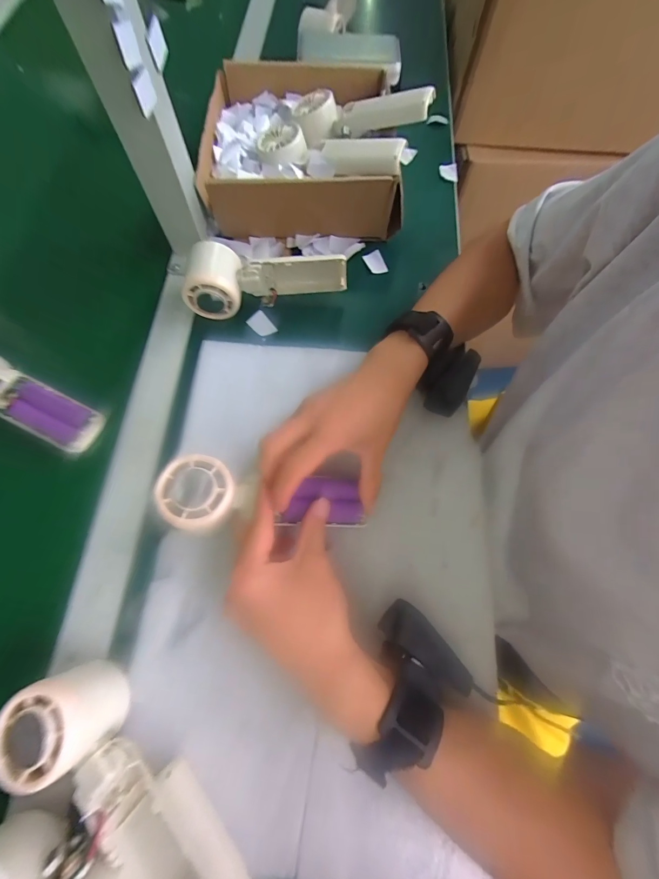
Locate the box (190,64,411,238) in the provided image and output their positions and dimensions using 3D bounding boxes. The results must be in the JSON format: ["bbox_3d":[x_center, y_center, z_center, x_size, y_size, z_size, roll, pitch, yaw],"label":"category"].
[{"bbox_3d":[-0.036,-0.352,0.425,0.211,0.074,0.227,-3,71,-4],"label":"box"}]

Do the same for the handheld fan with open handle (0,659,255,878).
[{"bbox_3d":[-0.126,0.234,0.219,0.196,0.042,0.062,42,74,11],"label":"handheld fan with open handle"}]

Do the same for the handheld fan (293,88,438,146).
[{"bbox_3d":[0.034,-0.364,0.399,0.151,0.035,0.049,9,69,17],"label":"handheld fan"}]

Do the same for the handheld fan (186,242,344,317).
[{"bbox_3d":[-0.066,-0.168,0.367,0.165,0.050,0.052,-5,71,-5],"label":"handheld fan"}]

